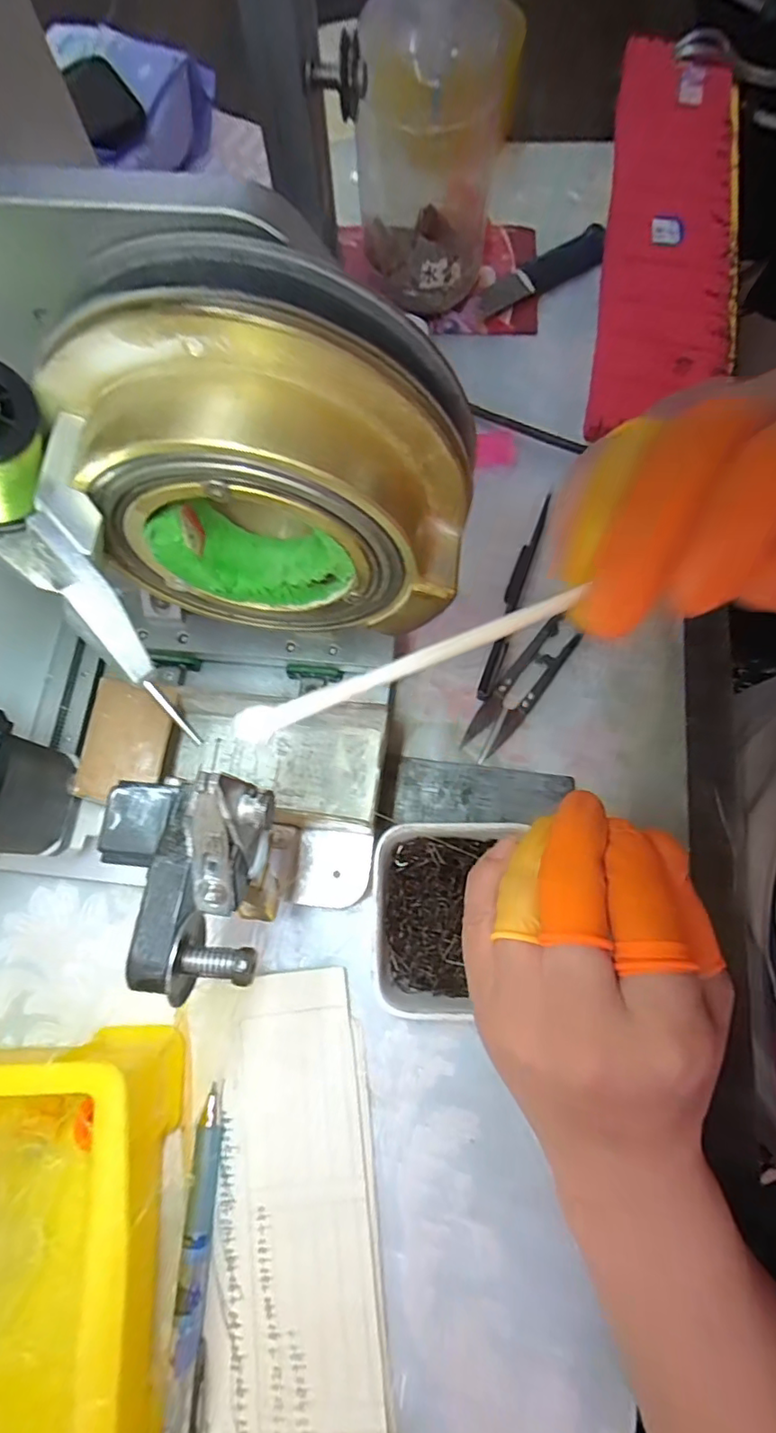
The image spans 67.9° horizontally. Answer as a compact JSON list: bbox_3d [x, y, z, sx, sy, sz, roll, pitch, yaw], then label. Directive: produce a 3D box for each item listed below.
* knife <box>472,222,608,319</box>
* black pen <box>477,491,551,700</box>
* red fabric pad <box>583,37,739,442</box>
[{"bbox_3d":[0.103,-0.295,0.380,0.106,0.014,0.022,-32,76,-7],"label":"knife"},{"bbox_3d":[0.070,-0.068,0.314,0.009,0.015,0.125,18,76,6],"label":"black pen"},{"bbox_3d":[0.175,-0.300,0.364,0.078,0.034,0.301,9,75,4],"label":"red fabric pad"}]

